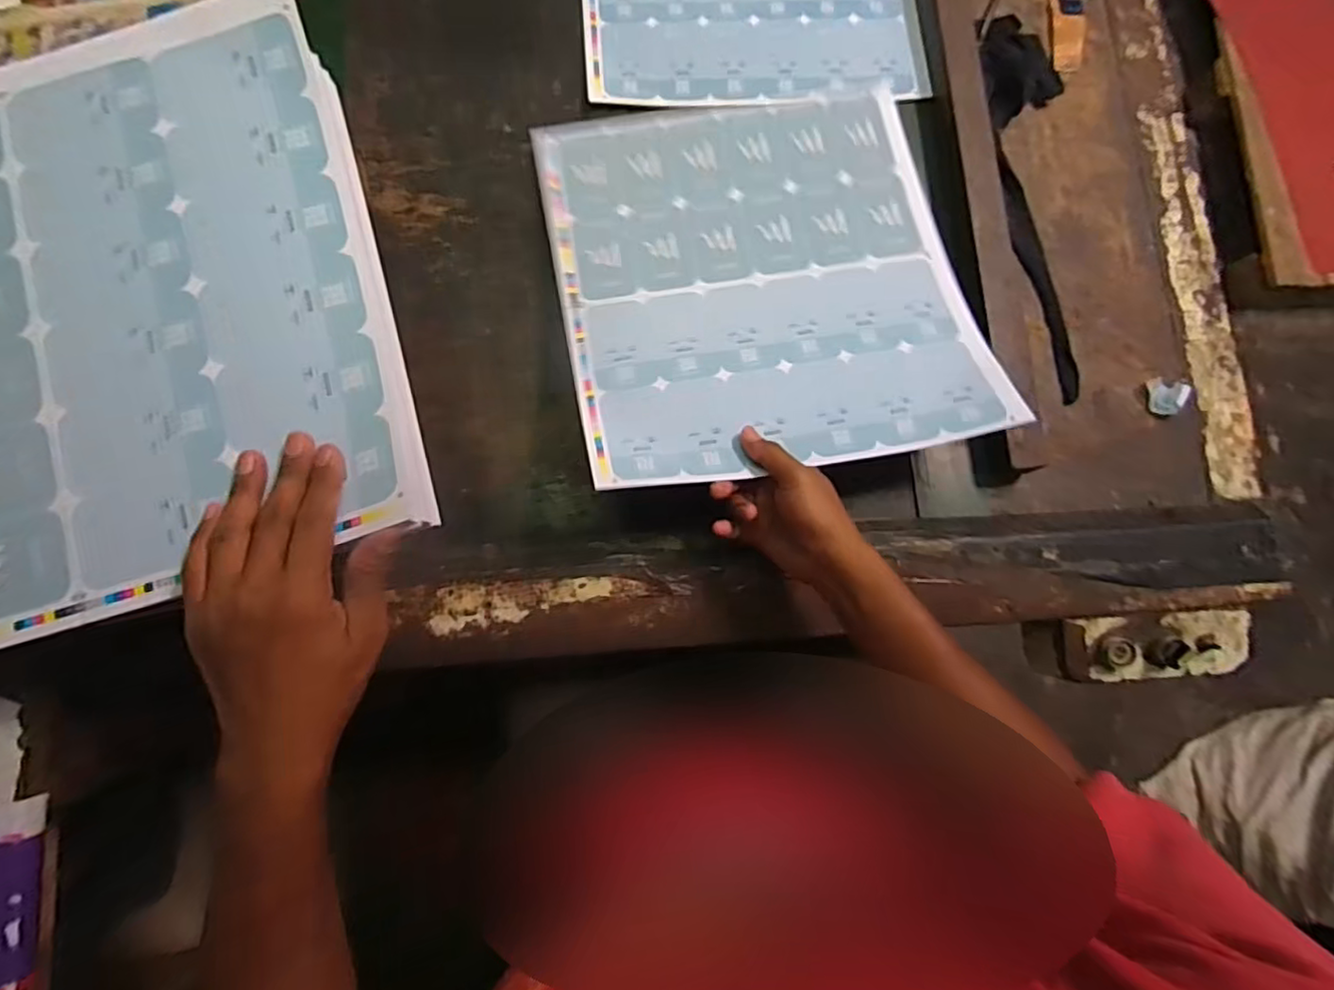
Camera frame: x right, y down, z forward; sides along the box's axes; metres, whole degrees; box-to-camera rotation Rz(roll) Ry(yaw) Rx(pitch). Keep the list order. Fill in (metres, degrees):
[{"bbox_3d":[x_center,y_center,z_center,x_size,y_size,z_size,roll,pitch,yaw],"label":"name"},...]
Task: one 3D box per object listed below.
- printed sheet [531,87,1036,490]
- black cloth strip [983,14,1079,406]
[{"bbox_3d":[0.084,-0.206,0.577,0.354,0.081,0.378,-10,82,-4],"label":"printed sheet"},{"bbox_3d":[0.375,-0.308,0.659,0.083,0.028,0.422,0,81,-3],"label":"black cloth strip"}]

